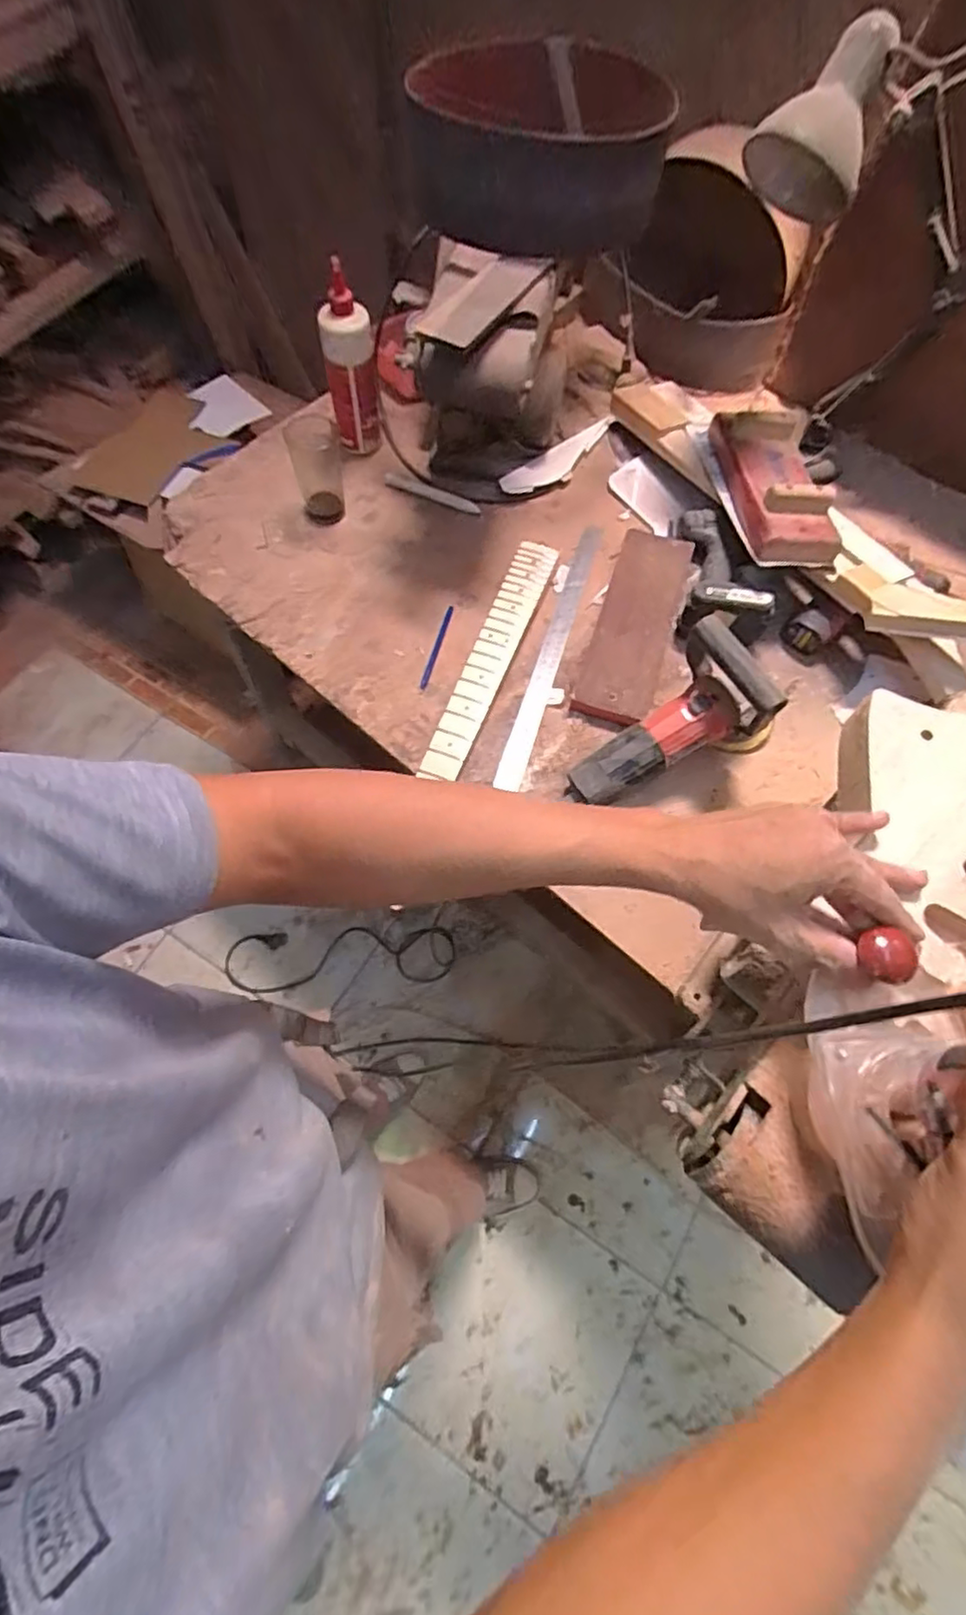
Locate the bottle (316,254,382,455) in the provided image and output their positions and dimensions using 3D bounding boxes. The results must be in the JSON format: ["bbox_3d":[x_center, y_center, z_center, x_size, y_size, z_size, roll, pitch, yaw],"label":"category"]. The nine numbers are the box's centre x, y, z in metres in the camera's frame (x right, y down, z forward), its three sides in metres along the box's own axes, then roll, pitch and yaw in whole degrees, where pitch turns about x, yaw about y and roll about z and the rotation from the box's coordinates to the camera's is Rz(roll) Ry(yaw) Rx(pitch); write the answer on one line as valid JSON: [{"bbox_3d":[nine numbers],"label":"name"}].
[{"bbox_3d":[-0.183,-0.603,0.913,0.073,0.204,0.070,-10,68,-4],"label":"bottle"}]

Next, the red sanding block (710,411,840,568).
[{"bbox_3d":[0.385,-0.437,0.851,0.124,0.067,0.289,2,68,0],"label":"red sanding block"}]

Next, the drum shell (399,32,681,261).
[{"bbox_3d":[0.067,-0.776,0.762,0.268,0.108,0.258,-1,66,1],"label":"drum shell"}]

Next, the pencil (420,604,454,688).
[{"bbox_3d":[-0.060,-0.214,0.866,0.012,0.009,0.132,15,67,8],"label":"pencil"}]

